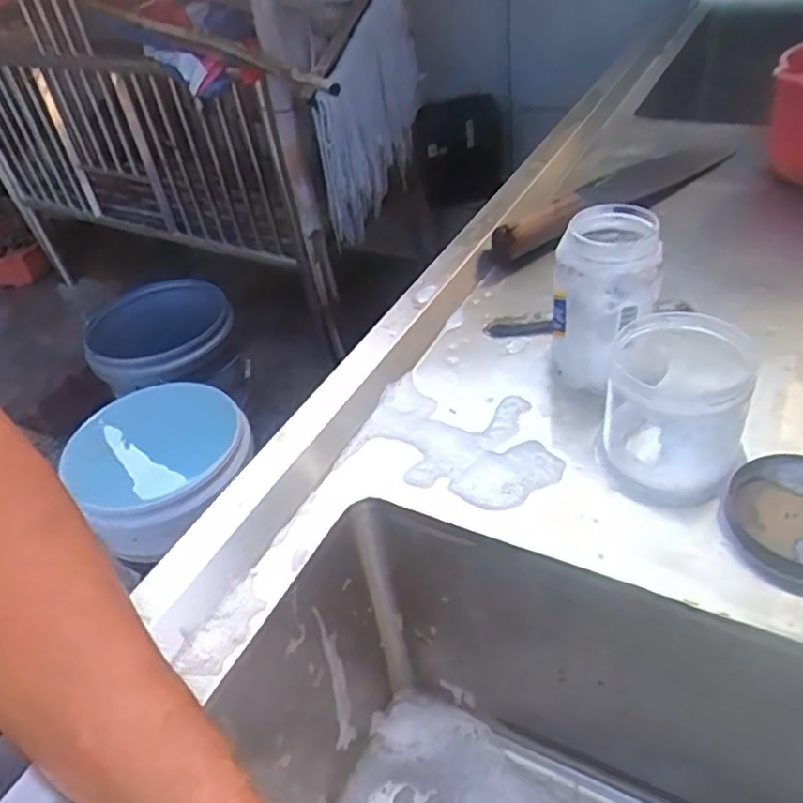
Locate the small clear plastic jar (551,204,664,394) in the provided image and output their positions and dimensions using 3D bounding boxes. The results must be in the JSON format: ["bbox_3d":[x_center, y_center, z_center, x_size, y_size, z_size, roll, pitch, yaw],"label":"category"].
[{"bbox_3d":[0.153,-0.078,0.514,0.072,0.119,0.081,6,42,18],"label":"small clear plastic jar"}]

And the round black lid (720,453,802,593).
[{"bbox_3d":[0.238,0.070,0.406,0.086,0.019,0.084,-6,40,5],"label":"round black lid"}]

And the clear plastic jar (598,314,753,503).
[{"bbox_3d":[0.179,-0.001,0.452,0.090,0.081,0.108,12,44,23],"label":"clear plastic jar"}]

